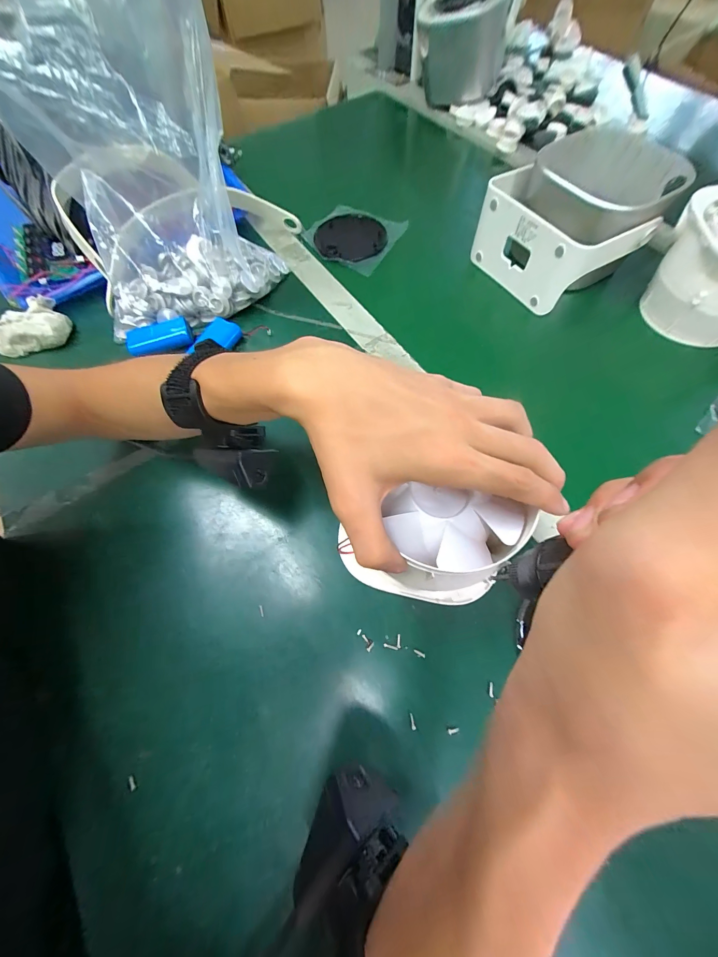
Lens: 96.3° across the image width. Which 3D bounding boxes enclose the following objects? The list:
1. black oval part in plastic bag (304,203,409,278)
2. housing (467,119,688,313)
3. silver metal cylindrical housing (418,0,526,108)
[{"bbox_3d":[-0.010,-0.357,0.472,0.126,0.012,0.118,26,69,11],"label":"black oval part in plastic bag"},{"bbox_3d":[0.265,-0.322,0.393,0.200,0.100,0.149,-34,70,-13],"label":"housing"},{"bbox_3d":[0.183,-0.764,0.547,0.157,0.137,0.165,12,66,7],"label":"silver metal cylindrical housing"}]

